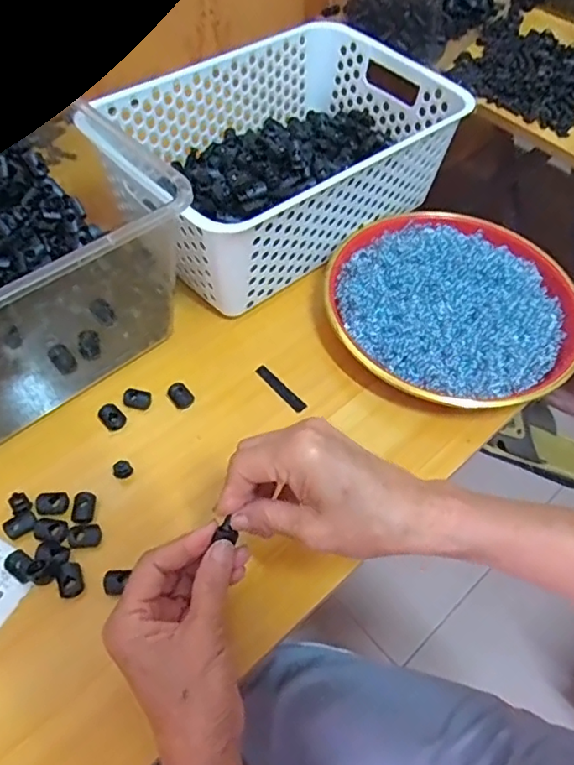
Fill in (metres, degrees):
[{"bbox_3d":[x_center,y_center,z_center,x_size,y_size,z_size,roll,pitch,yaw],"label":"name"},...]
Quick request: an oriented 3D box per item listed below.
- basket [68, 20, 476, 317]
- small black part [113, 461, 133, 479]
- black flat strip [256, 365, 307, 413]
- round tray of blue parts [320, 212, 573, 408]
[{"bbox_3d":[-0.006,-0.211,0.536,0.302,0.107,0.204,-34,64,-22],"label":"basket"},{"bbox_3d":[-0.117,0.062,0.404,0.013,0.009,0.011,-24,61,-17],"label":"small black part"},{"bbox_3d":[-0.005,0.004,0.458,0.010,0.004,0.052,-36,65,-23],"label":"black flat strip"},{"bbox_3d":[0.143,-0.066,0.495,0.211,0.033,0.204,1,57,-2],"label":"round tray of blue parts"}]

